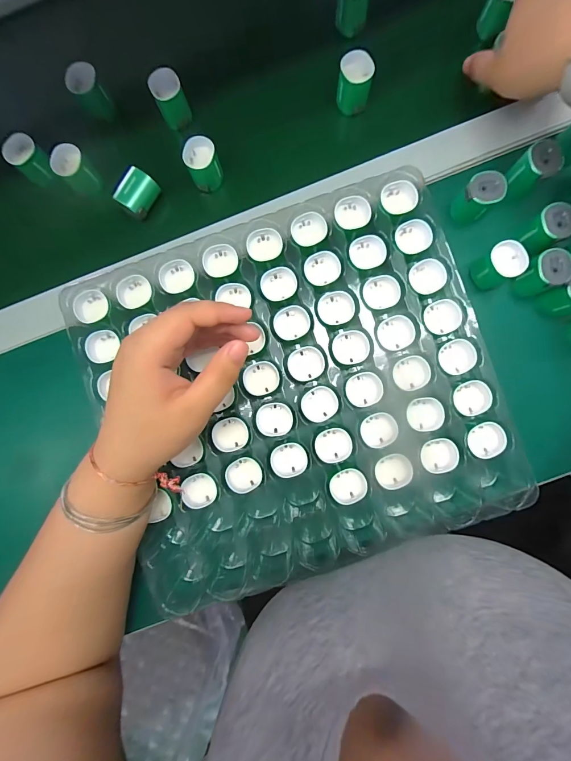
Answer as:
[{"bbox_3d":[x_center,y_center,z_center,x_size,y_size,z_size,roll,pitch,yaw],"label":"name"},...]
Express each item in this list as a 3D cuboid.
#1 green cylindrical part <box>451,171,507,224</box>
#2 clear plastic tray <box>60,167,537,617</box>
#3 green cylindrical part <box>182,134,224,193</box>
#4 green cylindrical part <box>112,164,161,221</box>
[{"bbox_3d":[0.167,-0.159,0.290,0.027,0.037,0.027,0,90,0],"label":"green cylindrical part"},{"bbox_3d":[0.007,0.013,0.291,0.320,0.046,0.298,-19,89,0],"label":"clear plastic tray"},{"bbox_3d":[-0.077,-0.204,0.314,0.030,0.039,0.029,0,90,0],"label":"green cylindrical part"},{"bbox_3d":[-0.141,-0.178,0.319,0.023,0.029,0.038,35,90,1],"label":"green cylindrical part"}]

